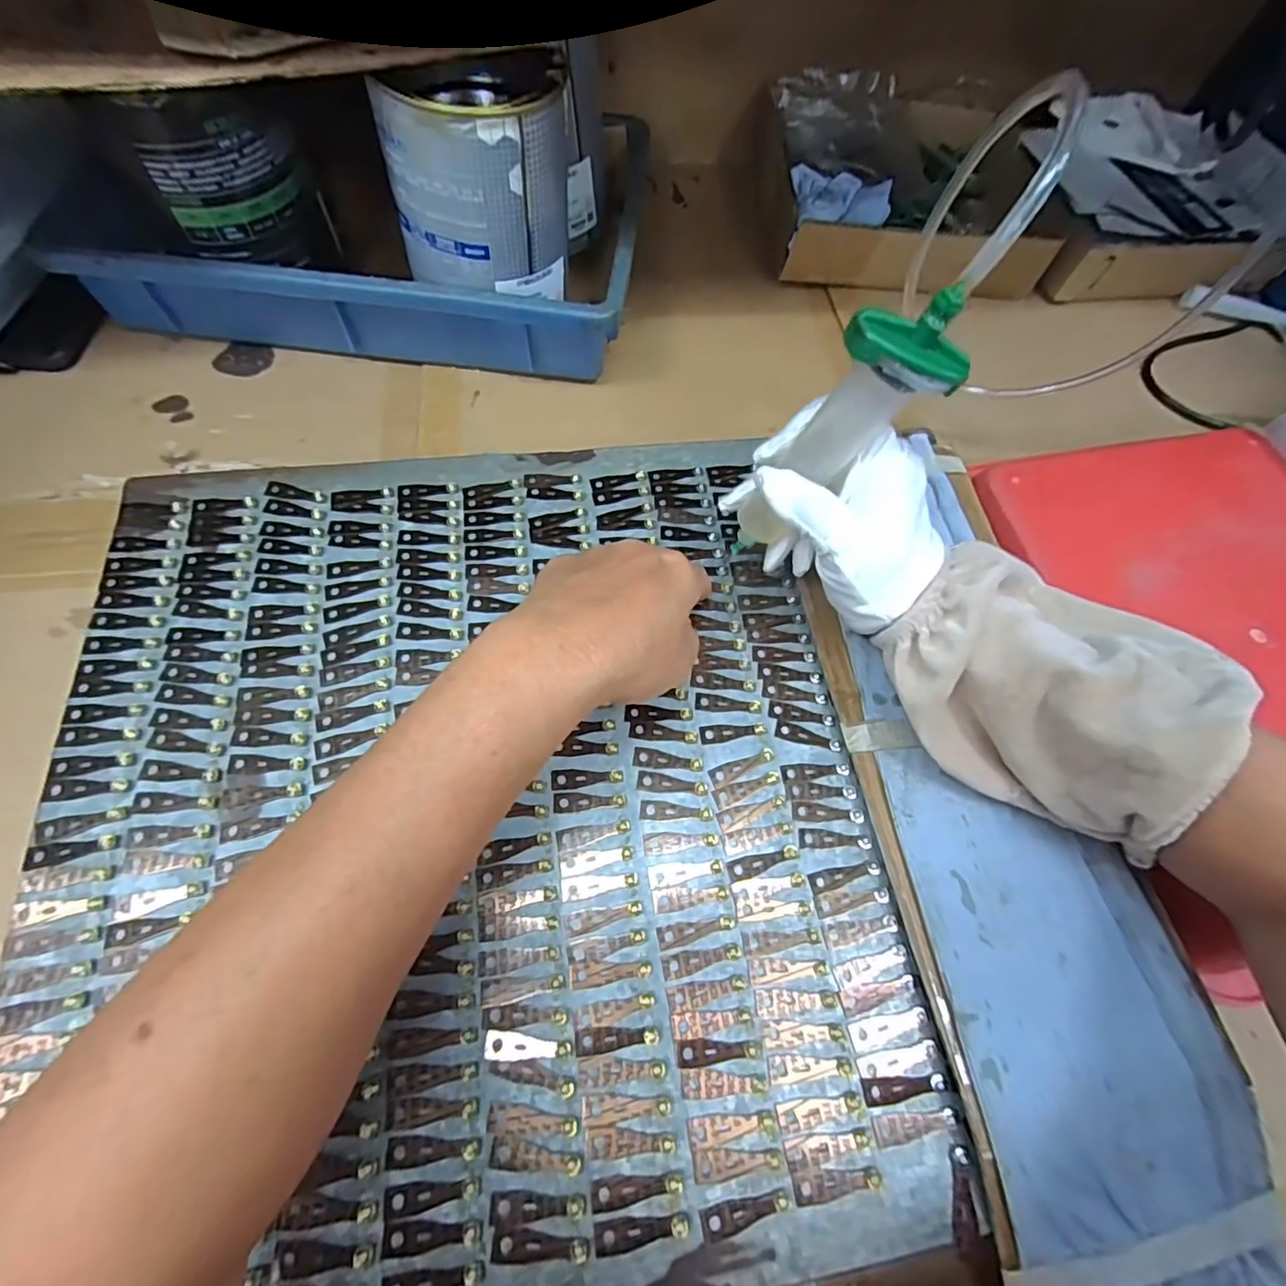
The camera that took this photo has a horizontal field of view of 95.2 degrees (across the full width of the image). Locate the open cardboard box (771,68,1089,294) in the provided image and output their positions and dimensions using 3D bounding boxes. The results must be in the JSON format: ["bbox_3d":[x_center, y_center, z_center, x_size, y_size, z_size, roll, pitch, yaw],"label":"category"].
[{"bbox_3d":[0.226,-0.403,0.512,0.250,0.063,0.226,0,65,-6],"label":"open cardboard box"}]

